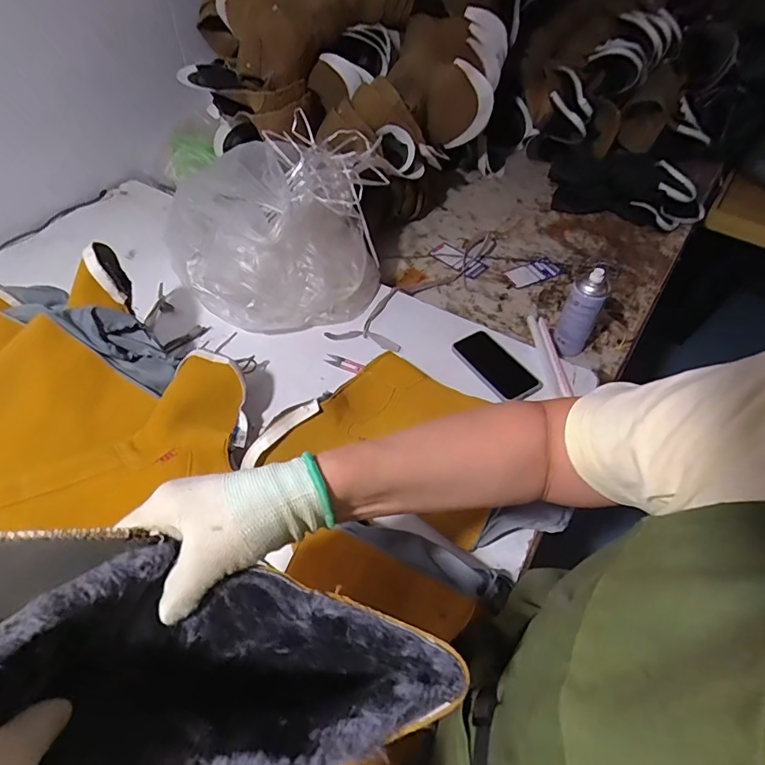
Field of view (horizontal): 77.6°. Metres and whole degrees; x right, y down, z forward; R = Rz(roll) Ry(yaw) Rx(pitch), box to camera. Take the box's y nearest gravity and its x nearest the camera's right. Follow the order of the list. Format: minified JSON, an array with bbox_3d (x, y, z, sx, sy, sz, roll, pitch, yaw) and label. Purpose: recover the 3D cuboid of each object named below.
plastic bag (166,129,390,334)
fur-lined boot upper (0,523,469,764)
[{"bbox_3d":[-0.195,-0.247,0.854,0.382,0.263,0.268,-8,52,-8],"label":"plastic bag"},{"bbox_3d":[-0.114,0.161,0.262,0.290,0.098,0.114,16,51,-9],"label":"fur-lined boot upper"}]

